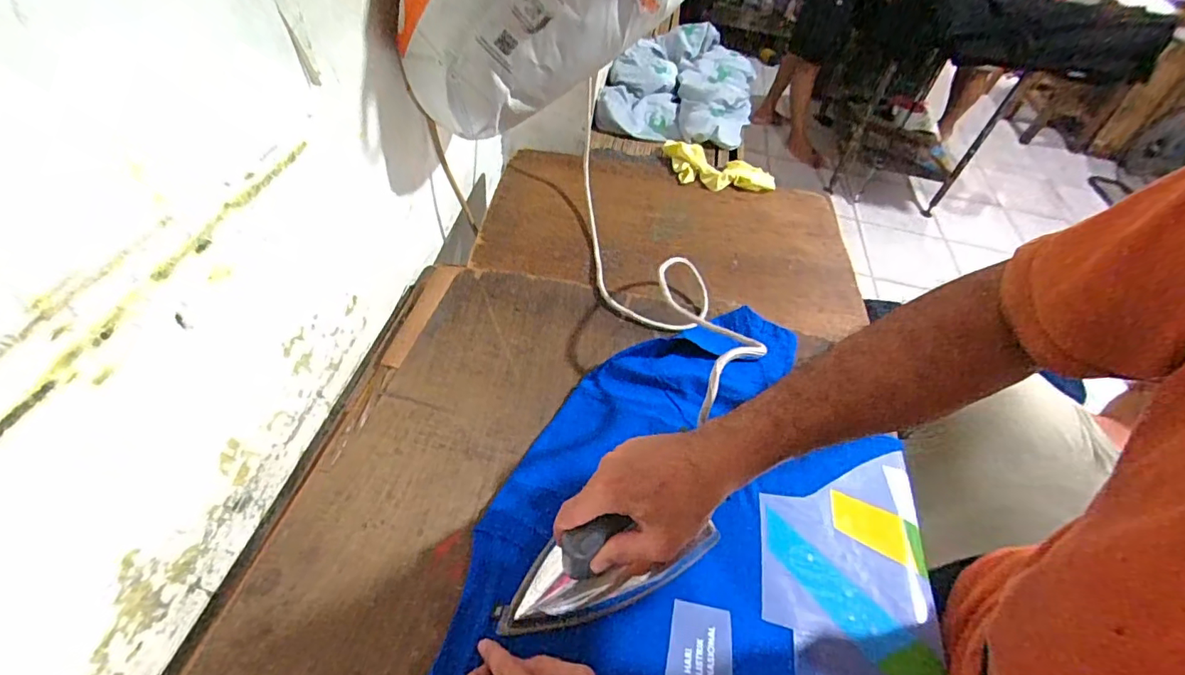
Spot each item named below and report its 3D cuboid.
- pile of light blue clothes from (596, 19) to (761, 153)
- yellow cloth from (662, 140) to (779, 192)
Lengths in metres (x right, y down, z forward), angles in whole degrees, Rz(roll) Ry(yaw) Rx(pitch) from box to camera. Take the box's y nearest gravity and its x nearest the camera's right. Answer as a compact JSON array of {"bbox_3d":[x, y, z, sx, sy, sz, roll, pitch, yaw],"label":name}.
[{"bbox_3d":[0.198,-0.548,1.091,0.281,0.079,0.447,16,50,7],"label":"pile of light blue clothes"},{"bbox_3d":[0.220,-0.299,0.916,0.207,0.037,0.107,21,50,11],"label":"yellow cloth"}]

